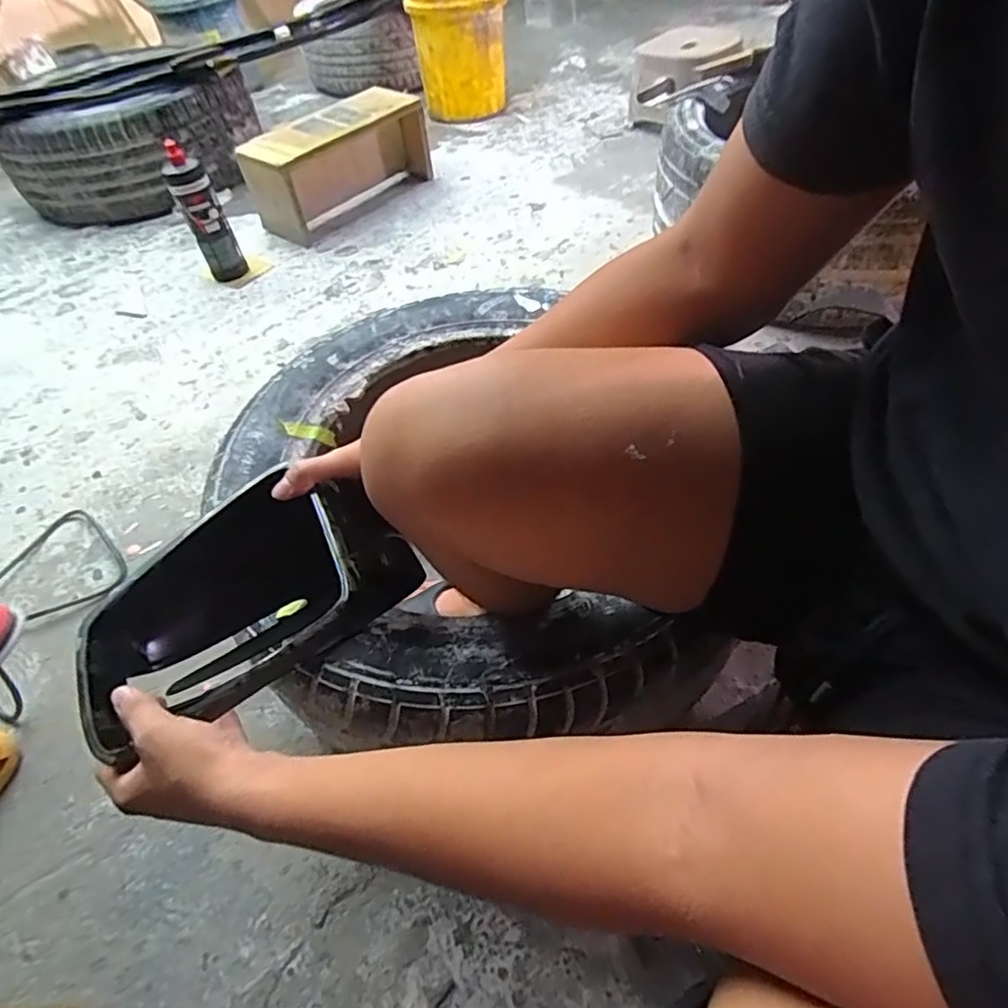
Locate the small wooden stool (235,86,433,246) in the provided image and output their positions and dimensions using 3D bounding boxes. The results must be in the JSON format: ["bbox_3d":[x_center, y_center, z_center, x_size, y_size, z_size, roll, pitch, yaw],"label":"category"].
[{"bbox_3d":[-0.400,-0.844,1.511,0.452,0.201,0.163,-39,57,-24],"label":"small wooden stool"}]

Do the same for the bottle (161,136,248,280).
[{"bbox_3d":[-0.639,-0.610,1.306,0.083,0.265,0.071,-25,52,-14],"label":"bottle"}]

